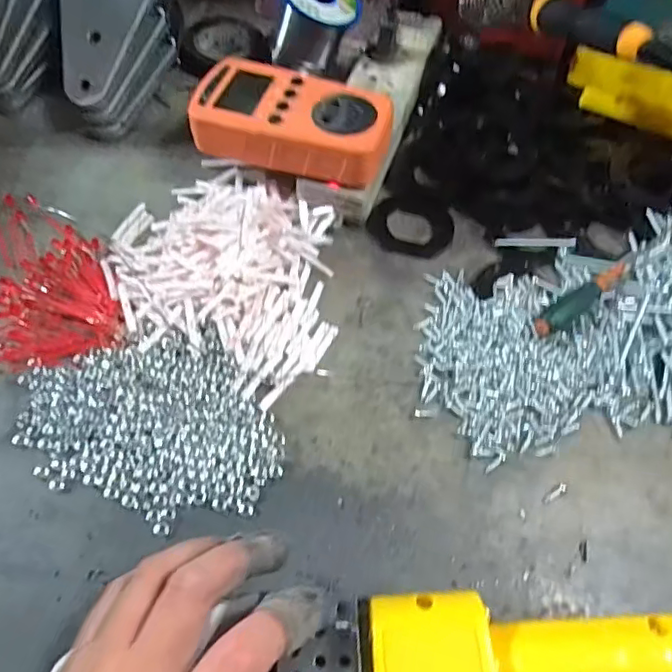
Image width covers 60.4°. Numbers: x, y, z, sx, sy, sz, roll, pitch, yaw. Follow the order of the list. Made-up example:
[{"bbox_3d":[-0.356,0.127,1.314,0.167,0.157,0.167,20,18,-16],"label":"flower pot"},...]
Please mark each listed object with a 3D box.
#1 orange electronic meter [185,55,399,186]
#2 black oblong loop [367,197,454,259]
[{"bbox_3d":[-0.027,-0.143,0.384,0.125,0.028,0.067,14,60,4],"label":"orange electronic meter"},{"bbox_3d":[0.053,-0.078,0.408,0.058,0.004,0.047,11,61,2],"label":"black oblong loop"}]

